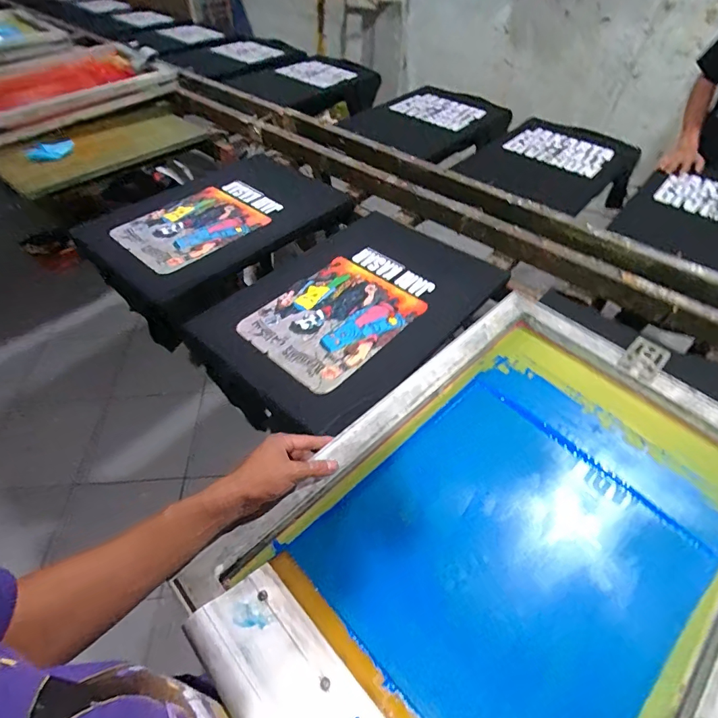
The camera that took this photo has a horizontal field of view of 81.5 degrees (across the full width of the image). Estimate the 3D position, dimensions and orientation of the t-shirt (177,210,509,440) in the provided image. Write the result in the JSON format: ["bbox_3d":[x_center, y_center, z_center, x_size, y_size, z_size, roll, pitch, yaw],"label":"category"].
[{"bbox_3d":[-0.002,-0.115,0.905,0.396,0.066,0.636,37,57,25],"label":"t-shirt"}]

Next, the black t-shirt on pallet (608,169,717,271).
[{"bbox_3d":[1.031,-0.412,1.210,0.424,0.073,0.440,34,60,26],"label":"black t-shirt on pallet"}]

